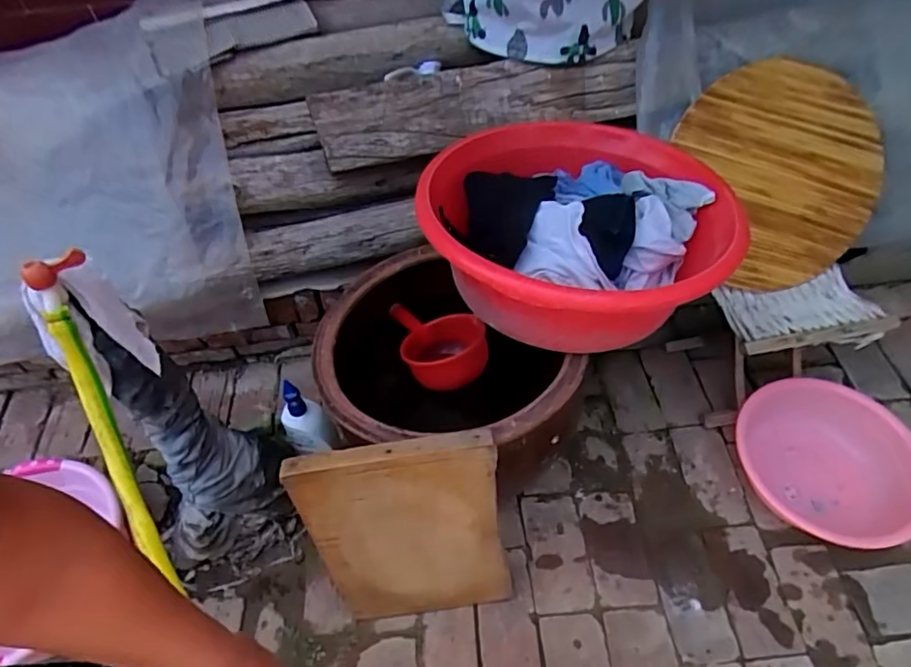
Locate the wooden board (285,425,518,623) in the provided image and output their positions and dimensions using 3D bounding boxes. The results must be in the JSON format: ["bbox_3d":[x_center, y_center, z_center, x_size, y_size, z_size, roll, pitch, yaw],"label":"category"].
[{"bbox_3d":[-0.076,0.361,0.971,0.313,0.498,0.030,-9,40,0],"label":"wooden board"}]

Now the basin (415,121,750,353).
[{"bbox_3d":[0.215,-0.199,0.999,0.513,0.197,0.546,-2,51,2],"label":"basin"}]

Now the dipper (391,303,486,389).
[{"bbox_3d":[-0.035,0.017,1.150,0.192,0.130,0.220,-9,18,3],"label":"dipper"}]

